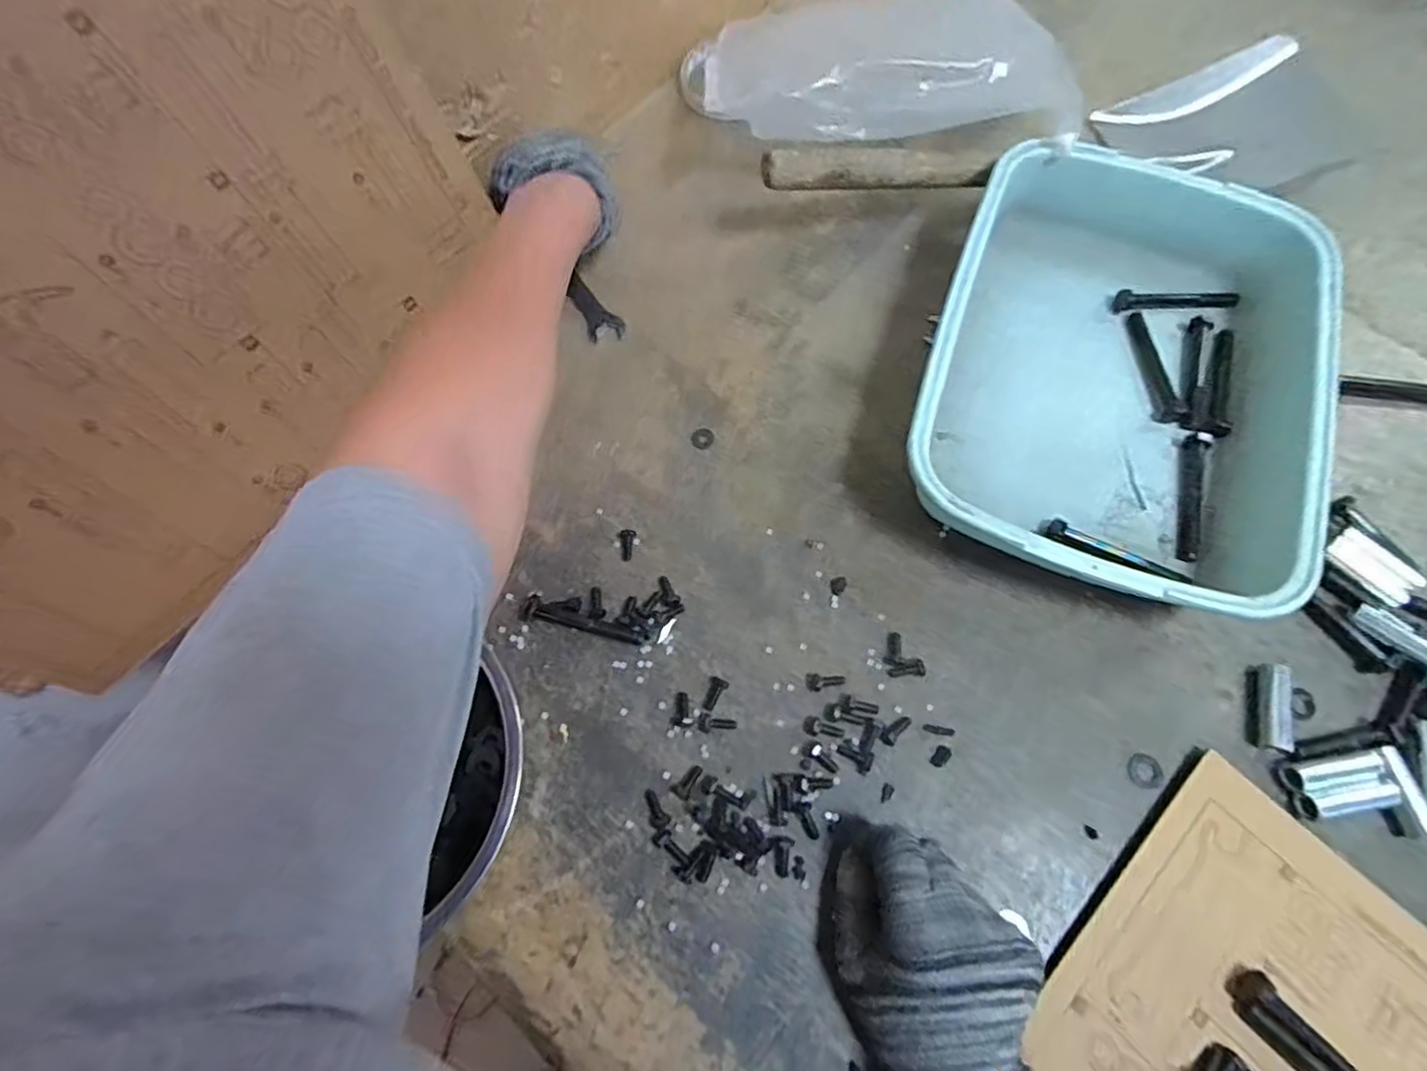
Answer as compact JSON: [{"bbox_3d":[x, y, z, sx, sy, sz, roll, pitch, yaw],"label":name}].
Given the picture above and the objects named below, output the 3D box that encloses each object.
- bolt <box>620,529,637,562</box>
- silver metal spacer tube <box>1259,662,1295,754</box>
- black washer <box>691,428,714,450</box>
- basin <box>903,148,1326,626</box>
[{"bbox_3d":[-0.055,0.006,0.411,0.011,0.008,0.021,-8,72,-3],"label":"bolt"},{"bbox_3d":[0.330,0.101,0.372,0.010,0.017,0.050,15,72,4],"label":"silver metal spacer tube"},{"bbox_3d":[-0.007,-0.068,0.440,0.015,0.004,0.016,0,71,-1],"label":"black washer"},{"bbox_3d":[0.265,-0.104,0.425,0.240,0.064,0.311,22,72,6],"label":"basin"}]

